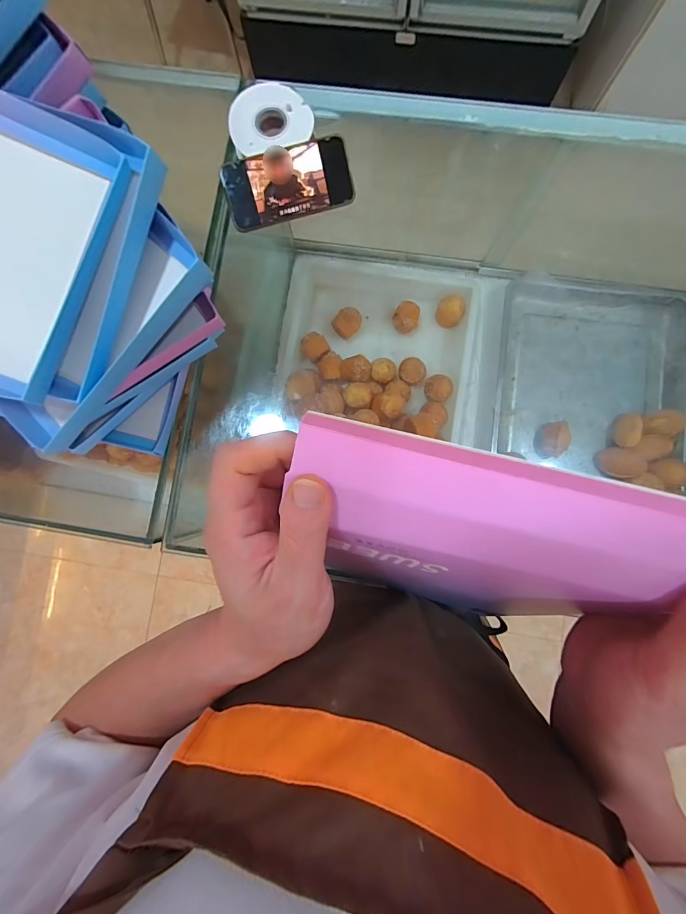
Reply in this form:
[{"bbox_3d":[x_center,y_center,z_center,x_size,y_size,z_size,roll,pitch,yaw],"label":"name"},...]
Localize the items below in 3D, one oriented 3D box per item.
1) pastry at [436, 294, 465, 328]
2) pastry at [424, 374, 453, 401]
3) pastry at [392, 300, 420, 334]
[{"bbox_3d":[0.229,-0.311,0.782,0.054,0.048,0.052,0,86,2],"label":"pastry"},{"bbox_3d":[0.201,-0.145,0.775,0.055,0.053,0.059,0,86,2],"label":"pastry"},{"bbox_3d":[0.137,-0.300,0.786,0.055,0.044,0.052,0,86,2],"label":"pastry"}]

